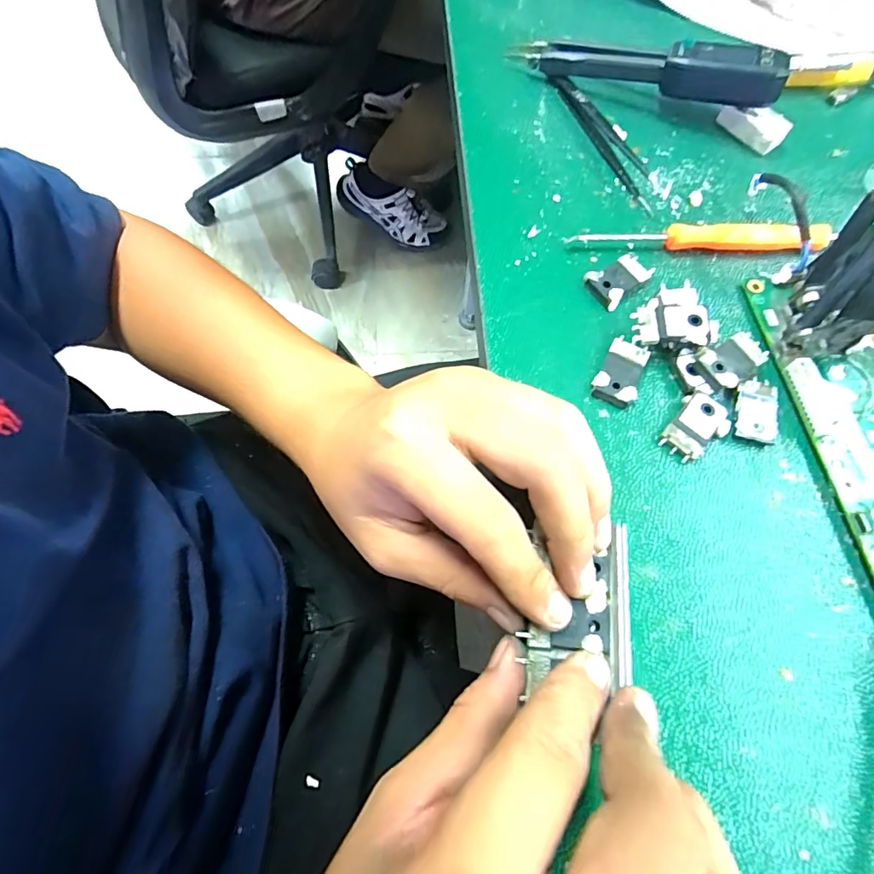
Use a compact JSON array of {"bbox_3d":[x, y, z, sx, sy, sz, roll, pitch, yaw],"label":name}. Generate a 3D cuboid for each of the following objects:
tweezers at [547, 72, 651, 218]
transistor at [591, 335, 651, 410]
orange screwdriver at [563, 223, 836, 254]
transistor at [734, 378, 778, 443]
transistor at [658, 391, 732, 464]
[{"bbox_3d":[0.091,-0.160,0.263,0.012,0.005,0.102,-21,71,-9],"label":"tweezers"},{"bbox_3d":[0.079,-0.027,0.211,0.018,0.006,0.029,24,70,8],"label":"transistor"},{"bbox_3d":[0.127,-0.096,0.236,0.124,0.010,0.008,0,69,-1],"label":"orange screwdriver"},{"bbox_3d":[0.135,-0.012,0.205,0.018,0.004,0.028,14,69,4],"label":"transistor"},{"bbox_3d":[0.107,-0.003,0.203,0.020,0.006,0.028,36,72,12],"label":"transistor"}]

